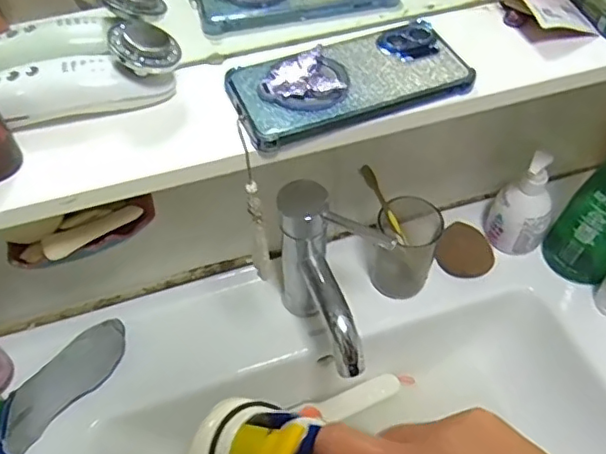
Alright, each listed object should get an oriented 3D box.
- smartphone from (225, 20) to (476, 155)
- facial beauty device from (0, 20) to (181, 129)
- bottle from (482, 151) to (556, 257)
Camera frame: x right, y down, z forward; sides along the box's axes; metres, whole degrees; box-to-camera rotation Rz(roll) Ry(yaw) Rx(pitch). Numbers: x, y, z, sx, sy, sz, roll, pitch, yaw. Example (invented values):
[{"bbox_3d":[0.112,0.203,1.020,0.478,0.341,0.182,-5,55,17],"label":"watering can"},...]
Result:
[{"bbox_3d":[0.032,-0.109,0.413,0.163,0.014,0.083,-20,54,-14],"label":"smartphone"},{"bbox_3d":[-0.149,-0.106,0.398,0.127,0.051,0.047,-8,52,-5],"label":"facial beauty device"},{"bbox_3d":[0.257,-0.029,0.679,0.068,0.149,0.052,20,55,16],"label":"bottle"}]

